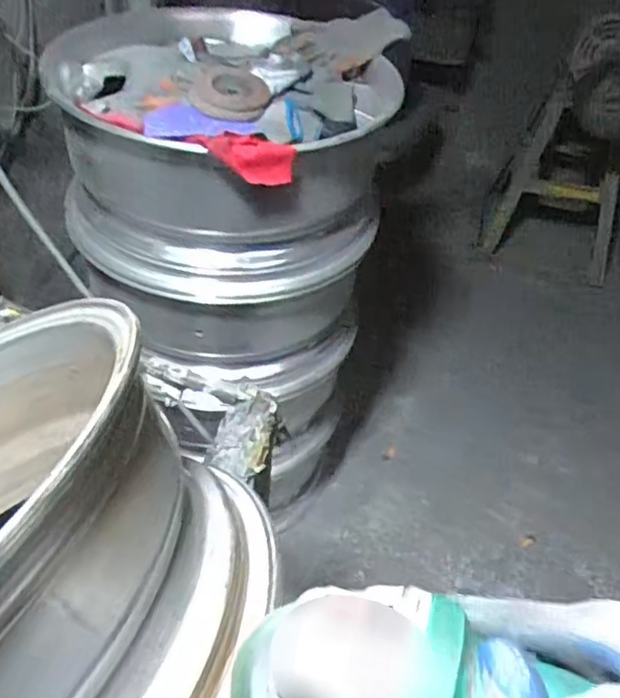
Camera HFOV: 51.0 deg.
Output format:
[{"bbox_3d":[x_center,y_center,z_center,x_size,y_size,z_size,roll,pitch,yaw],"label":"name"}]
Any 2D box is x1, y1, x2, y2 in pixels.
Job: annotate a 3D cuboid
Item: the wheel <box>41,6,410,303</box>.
[{"bbox_3d":[-0.131,-0.310,0.981,0.468,0.253,0.441,4,44,-4],"label":"wheel"}]

